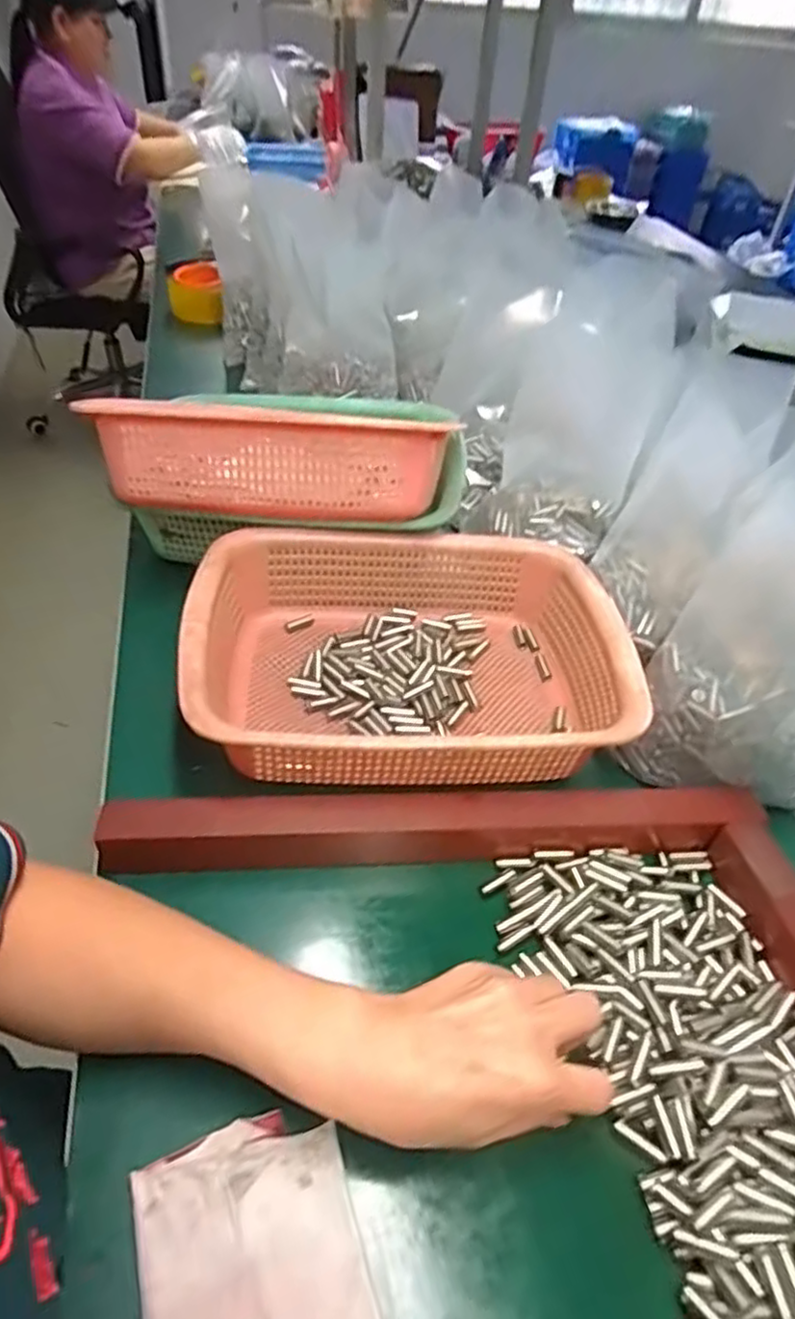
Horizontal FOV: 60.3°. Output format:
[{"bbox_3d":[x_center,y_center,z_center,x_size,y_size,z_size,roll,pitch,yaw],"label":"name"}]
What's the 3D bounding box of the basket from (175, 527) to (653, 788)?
[{"bbox_3d":[0.008,-0.004,0.494,0.292,0.083,0.215,-1,44,-6],"label":"basket"}]

